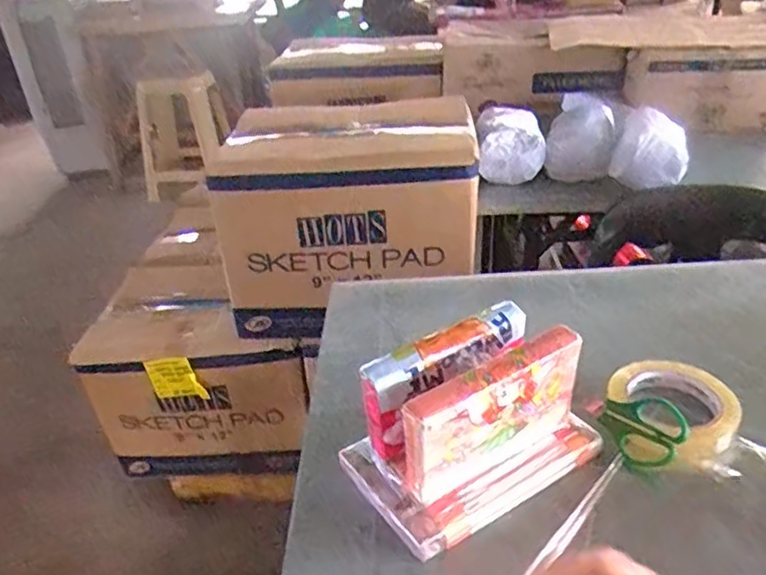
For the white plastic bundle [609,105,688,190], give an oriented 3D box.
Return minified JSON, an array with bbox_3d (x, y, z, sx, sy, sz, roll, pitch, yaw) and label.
[{"bbox_3d":[0.504,-0.263,1.215,0.132,0.116,0.113,9,35,20],"label":"white plastic bundle"}]

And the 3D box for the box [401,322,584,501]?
[{"bbox_3d":[0.084,0.093,0.483,0.150,0.087,0.022,-23,36,-26],"label":"box"}]

